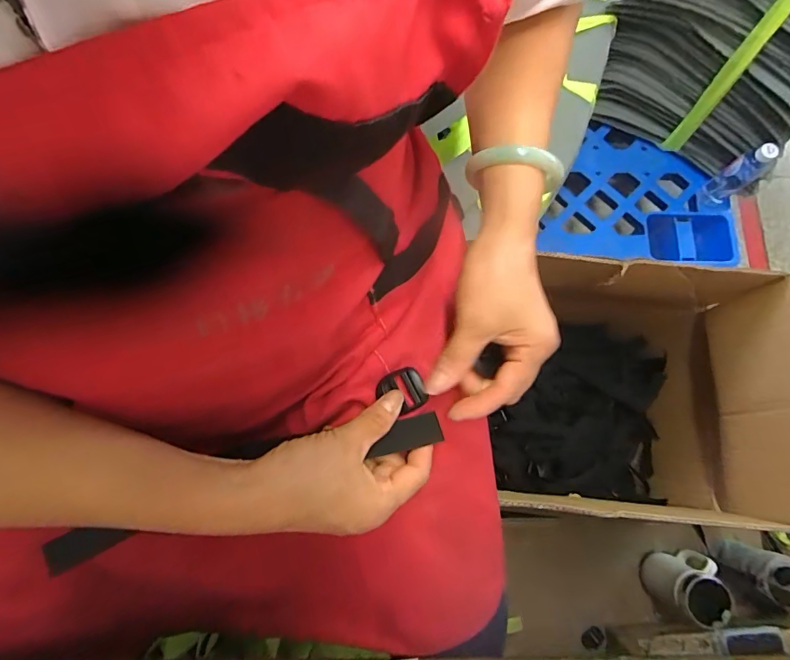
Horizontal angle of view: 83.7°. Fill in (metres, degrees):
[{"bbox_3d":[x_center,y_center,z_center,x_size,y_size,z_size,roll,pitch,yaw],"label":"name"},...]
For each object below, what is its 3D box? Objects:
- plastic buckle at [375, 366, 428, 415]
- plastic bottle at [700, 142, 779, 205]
[{"bbox_3d":[0.004,0.046,0.328,0.034,0.013,0.032,-20,79,-5],"label":"plastic buckle"},{"bbox_3d":[0.734,-0.333,0.945,0.053,0.186,0.056,-36,80,-8],"label":"plastic bottle"}]

